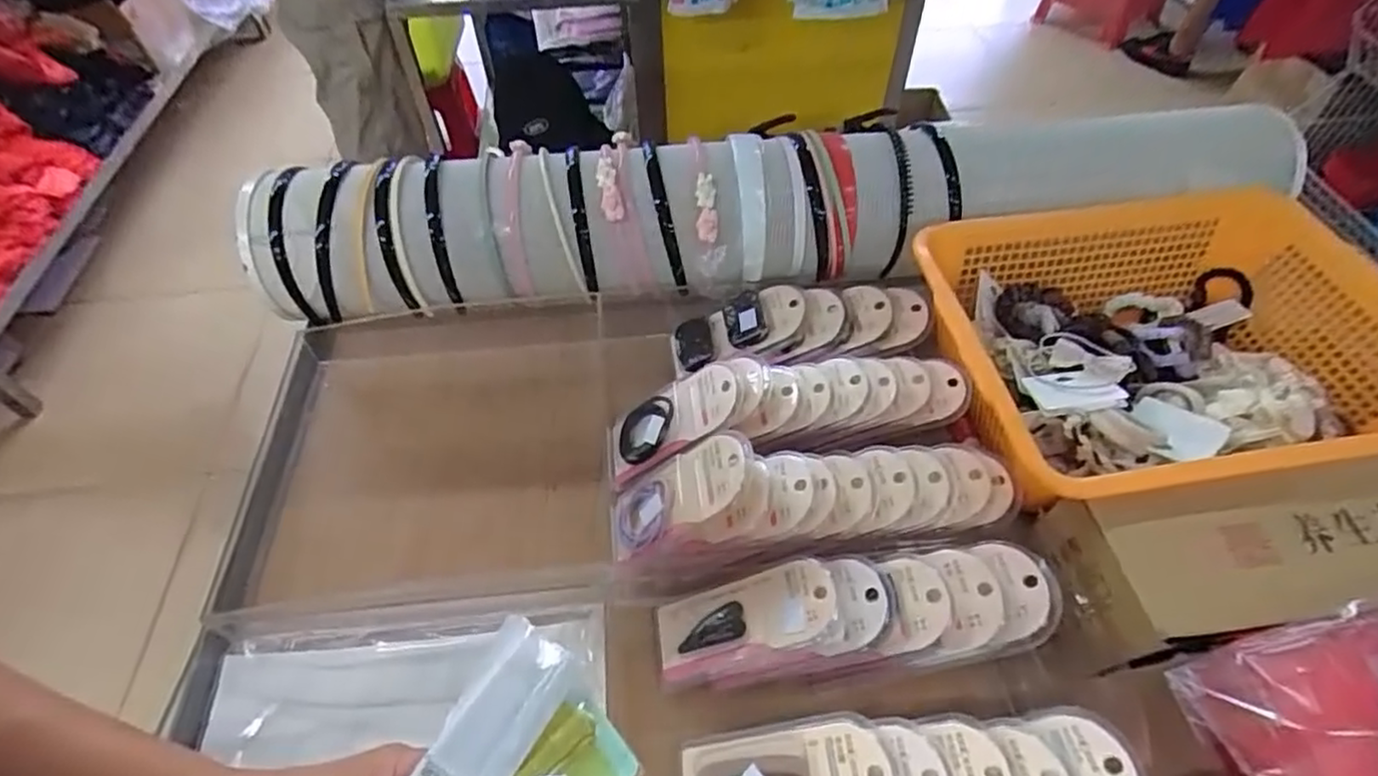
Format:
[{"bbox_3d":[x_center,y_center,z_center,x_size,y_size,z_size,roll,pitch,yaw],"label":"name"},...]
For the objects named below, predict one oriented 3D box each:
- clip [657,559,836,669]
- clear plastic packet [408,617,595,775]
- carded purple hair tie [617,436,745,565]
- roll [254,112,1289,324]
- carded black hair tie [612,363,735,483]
[{"bbox_3d":[0.039,0.166,0.488,0.134,0.012,0.054,-21,49,17],"label":"clip"},{"bbox_3d":[-0.102,0.177,0.343,0.056,0.010,0.108,27,64,21],"label":"clear plastic packet"},{"bbox_3d":[-0.012,0.081,0.513,0.128,0.016,0.071,-26,44,28],"label":"carded purple hair tie"},{"bbox_3d":[0.082,-0.164,0.650,0.973,0.107,0.108,-5,51,-3],"label":"roll"},{"bbox_3d":[-0.019,0.026,0.578,0.137,0.025,0.065,-30,47,23],"label":"carded black hair tie"}]

